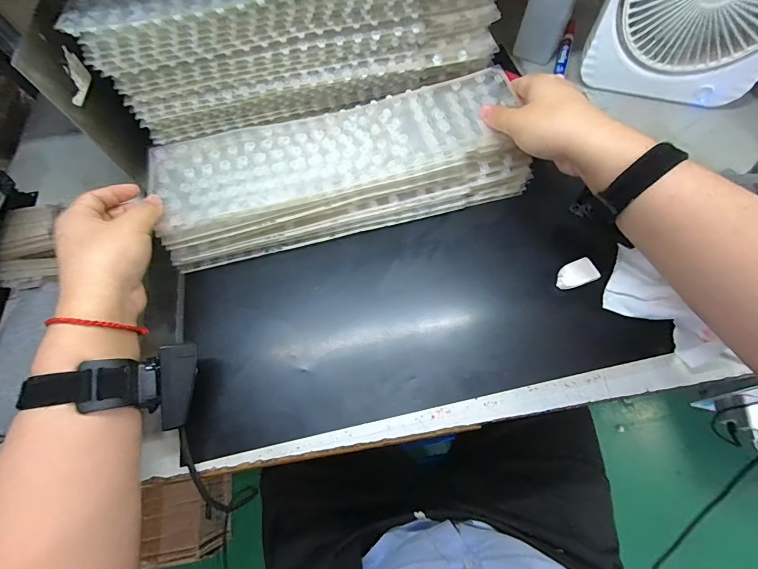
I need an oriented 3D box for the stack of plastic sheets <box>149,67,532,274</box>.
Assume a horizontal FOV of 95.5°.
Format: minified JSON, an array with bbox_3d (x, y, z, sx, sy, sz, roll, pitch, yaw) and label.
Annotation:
[{"bbox_3d":[-0.040,-0.134,0.391,0.390,0.056,0.140,-14,69,-4],"label":"stack of plastic sheets"}]

